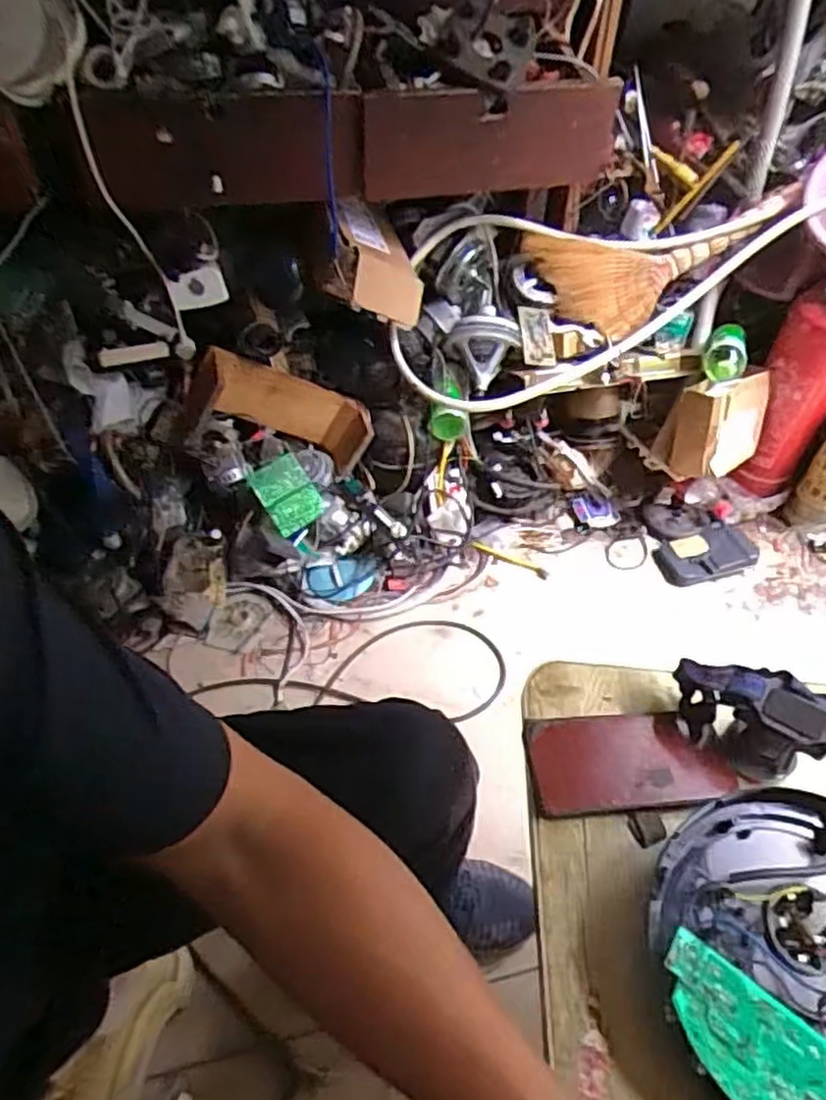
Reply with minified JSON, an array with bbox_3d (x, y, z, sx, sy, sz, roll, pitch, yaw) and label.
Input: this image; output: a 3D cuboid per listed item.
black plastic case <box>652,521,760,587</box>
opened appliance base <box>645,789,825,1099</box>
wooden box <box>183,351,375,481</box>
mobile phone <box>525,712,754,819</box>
[{"bbox_3d":[0.555,0.011,1.365,0.182,0.034,0.110,-13,50,-14],"label":"black plastic case"},{"bbox_3d":[0.266,0.277,0.469,0.221,0.059,0.206,1,48,-1],"label":"opened appliance base"},{"bbox_3d":[-0.232,-0.228,1.244,0.303,0.140,0.085,14,41,-30],"label":"wooden box"},{"bbox_3d":[0.179,0.174,0.590,0.167,0.014,0.083,-3,48,-5],"label":"mobile phone"}]

